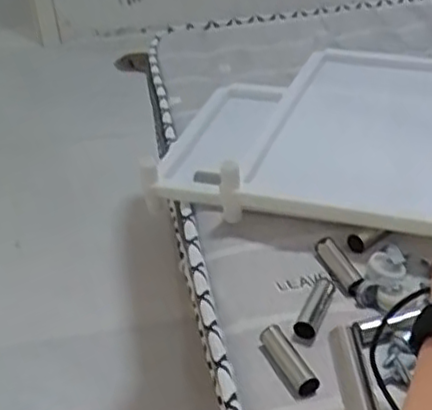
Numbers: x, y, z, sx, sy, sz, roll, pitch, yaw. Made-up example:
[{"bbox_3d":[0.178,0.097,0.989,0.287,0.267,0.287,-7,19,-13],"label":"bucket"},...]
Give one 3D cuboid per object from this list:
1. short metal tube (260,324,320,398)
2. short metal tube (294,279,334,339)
[{"bbox_3d":[0.070,0.145,0.641,0.025,0.022,0.082,-16,36,-17],"label":"short metal tube"},{"bbox_3d":[0.101,0.105,0.696,0.019,0.023,0.082,12,37,22],"label":"short metal tube"}]

